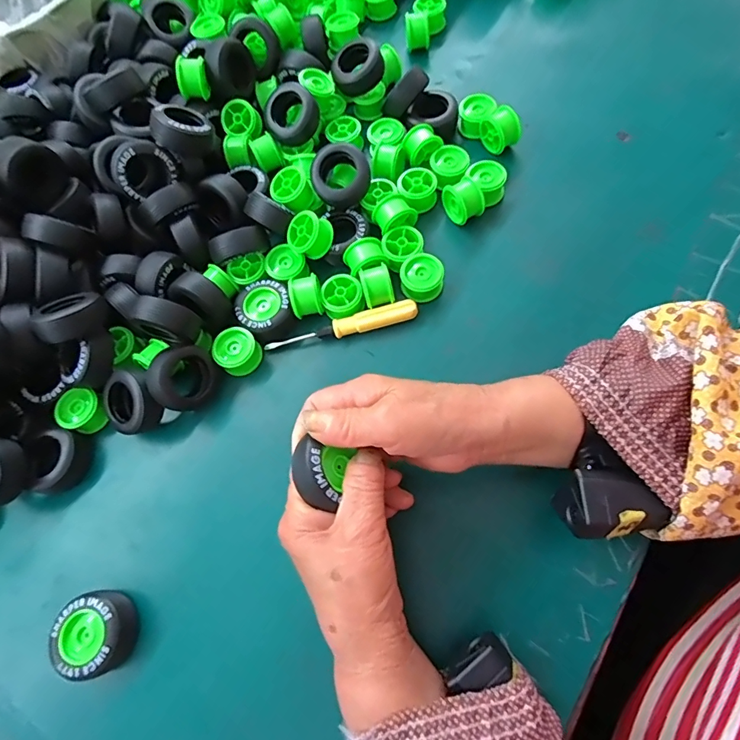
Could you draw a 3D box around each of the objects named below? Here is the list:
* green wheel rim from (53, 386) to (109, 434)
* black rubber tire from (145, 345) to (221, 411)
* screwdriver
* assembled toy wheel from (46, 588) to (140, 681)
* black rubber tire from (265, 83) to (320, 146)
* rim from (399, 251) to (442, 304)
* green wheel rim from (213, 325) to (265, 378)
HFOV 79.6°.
[{"bbox_3d":[-0.226,0.031,0.350,0.033,0.022,0.032,-3,69,7],"label":"green wheel rim"},{"bbox_3d":[-0.143,0.007,0.339,0.049,0.030,0.048,7,79,-41],"label":"black rubber tire"},{"bbox_3d":[-0.024,-0.035,0.352,0.122,0.014,0.015,-15,68,2],"label":"screwdriver"},{"bbox_3d":[-0.179,0.172,0.291,0.049,0.026,0.047,-3,69,7],"label":"assembled toy wheel"},{"bbox_3d":[-0.071,-0.231,0.403,0.047,0.016,0.046,-19,101,12],"label":"black rubber tire"},{"bbox_3d":[0.041,-0.074,0.360,0.035,0.023,0.033,-3,69,7],"label":"rim"},{"bbox_3d":[-0.105,-0.014,0.355,0.033,0.024,0.033,-39,69,-7],"label":"green wheel rim"}]

